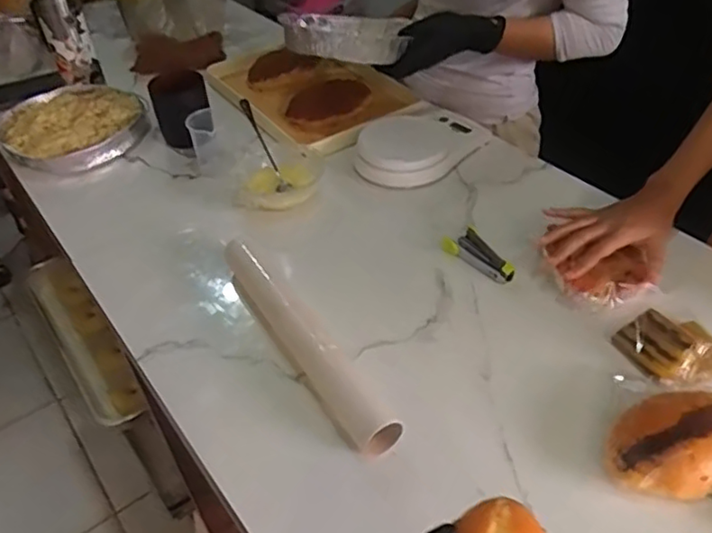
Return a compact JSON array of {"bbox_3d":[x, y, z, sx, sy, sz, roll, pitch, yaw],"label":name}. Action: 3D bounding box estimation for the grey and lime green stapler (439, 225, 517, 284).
[{"bbox_3d":[0.142,-0.009,0.736,0.045,0.018,0.087,-22,45,-20],"label":"grey and lime green stapler"}]

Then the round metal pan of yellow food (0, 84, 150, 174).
[{"bbox_3d":[-0.440,-0.220,0.989,0.200,0.050,0.196,-2,42,2],"label":"round metal pan of yellow food"}]

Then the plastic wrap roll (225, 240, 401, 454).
[{"bbox_3d":[-0.060,0.065,0.650,0.046,0.038,0.319,-25,46,-23],"label":"plastic wrap roll"}]

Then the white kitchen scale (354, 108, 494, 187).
[{"bbox_3d":[0.084,-0.175,0.908,0.138,0.031,0.198,30,51,32],"label":"white kitchen scale"}]

